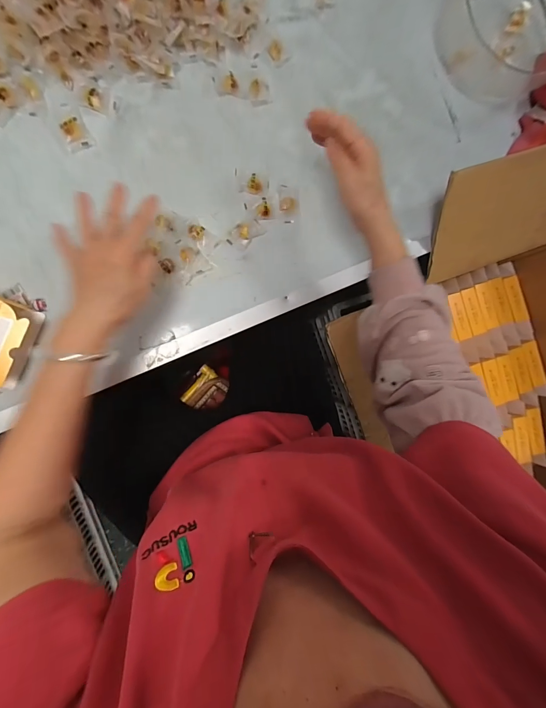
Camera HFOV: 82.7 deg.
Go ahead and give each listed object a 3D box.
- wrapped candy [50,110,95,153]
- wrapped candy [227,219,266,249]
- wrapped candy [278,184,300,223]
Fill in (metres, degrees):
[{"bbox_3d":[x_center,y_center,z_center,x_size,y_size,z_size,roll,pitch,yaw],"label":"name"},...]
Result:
[{"bbox_3d":[-0.258,-0.290,0.397,0.032,0.012,0.056,-28,94,-8],"label":"wrapped candy"},{"bbox_3d":[-0.038,-0.169,0.431,0.052,0.012,0.032,-44,96,-7],"label":"wrapped candy"},{"bbox_3d":[0.024,-0.215,0.441,0.031,0.012,0.051,-4,90,-9],"label":"wrapped candy"}]

